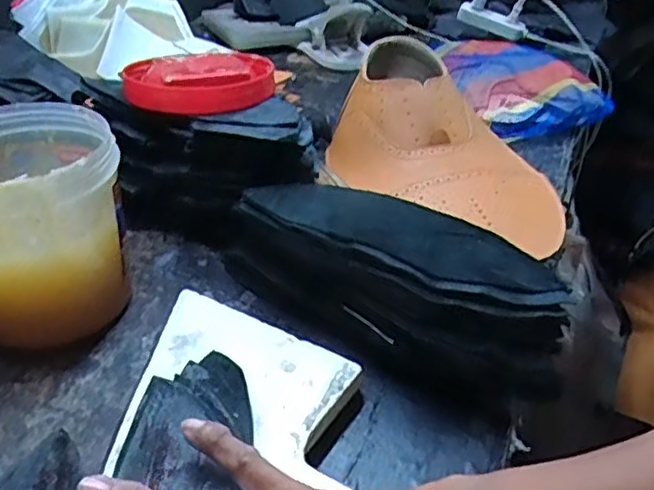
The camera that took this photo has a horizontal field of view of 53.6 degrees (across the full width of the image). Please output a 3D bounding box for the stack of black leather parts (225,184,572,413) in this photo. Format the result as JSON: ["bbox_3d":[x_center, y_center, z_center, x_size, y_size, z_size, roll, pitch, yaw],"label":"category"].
[{"bbox_3d":[0.039,0.022,0.442,0.237,0.084,0.084,25,41,31],"label":"stack of black leather parts"}]

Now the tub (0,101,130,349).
[{"bbox_3d":[-0.197,-0.011,0.441,0.112,0.130,0.120,1,35,0],"label":"tub"}]

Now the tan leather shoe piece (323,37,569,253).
[{"bbox_3d":[0.118,-0.102,0.615,0.246,0.087,0.181,20,39,25],"label":"tan leather shoe piece"}]

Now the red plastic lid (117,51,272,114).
[{"bbox_3d":[-0.101,-0.134,0.518,0.119,0.020,0.096,-10,36,-16],"label":"red plastic lid"}]

